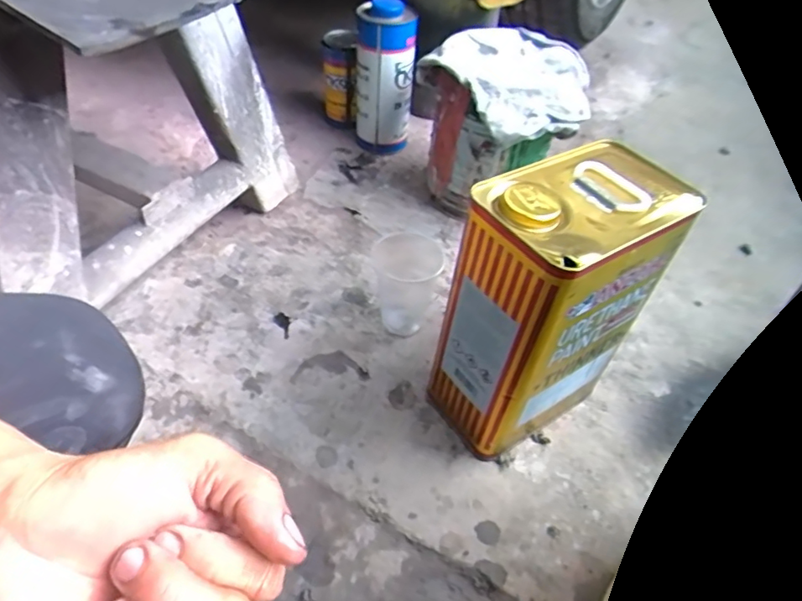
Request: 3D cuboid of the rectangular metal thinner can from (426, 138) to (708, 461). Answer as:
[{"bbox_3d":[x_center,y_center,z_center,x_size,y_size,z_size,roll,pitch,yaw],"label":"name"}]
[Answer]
[{"bbox_3d":[0.126,0.009,0.491,0.171,0.250,0.110,-26,55,-24],"label":"rectangular metal thinner can"}]

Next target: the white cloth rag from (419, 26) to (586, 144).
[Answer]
[{"bbox_3d":[0.144,-0.285,0.693,0.185,0.038,0.220,-17,50,-21],"label":"white cloth rag"}]

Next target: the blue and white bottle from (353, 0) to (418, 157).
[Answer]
[{"bbox_3d":[-0.026,-0.334,0.841,0.088,0.208,0.091,-1,49,-5],"label":"blue and white bottle"}]

